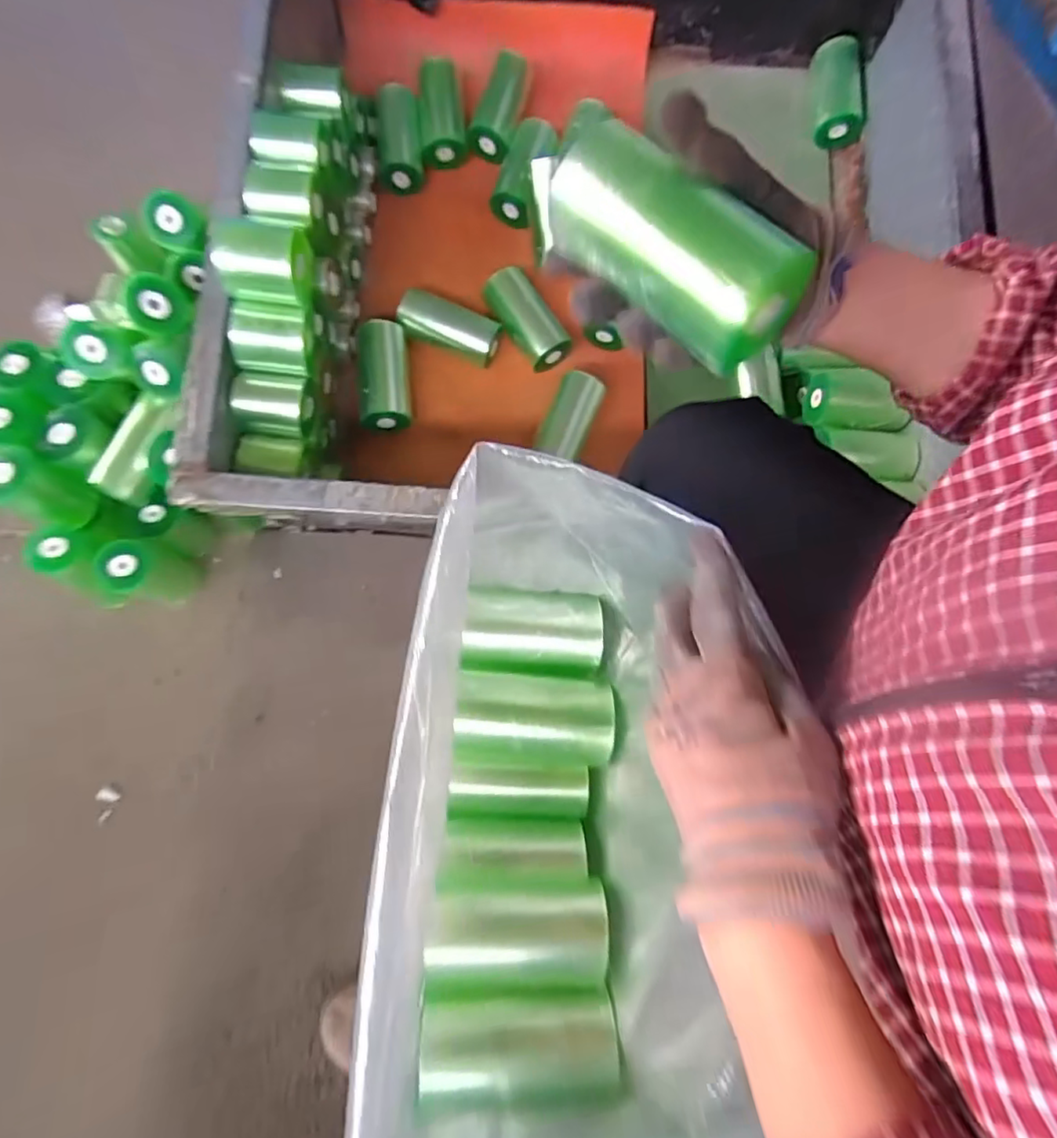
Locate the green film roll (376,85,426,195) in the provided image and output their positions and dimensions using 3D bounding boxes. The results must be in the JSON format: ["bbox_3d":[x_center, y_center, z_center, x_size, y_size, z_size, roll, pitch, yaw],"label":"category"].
[{"bbox_3d":[-0.174,-0.578,0.819,0.056,0.050,0.134,-2,87,-3],"label":"green film roll"}]

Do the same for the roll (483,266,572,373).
[{"bbox_3d":[-0.003,-0.322,0.773,0.051,0.057,0.132,-37,90,-14],"label":"roll"}]

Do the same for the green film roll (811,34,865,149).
[{"bbox_3d":[0.431,-0.673,0.853,0.060,0.050,0.135,-3,87,-3],"label":"green film roll"}]

